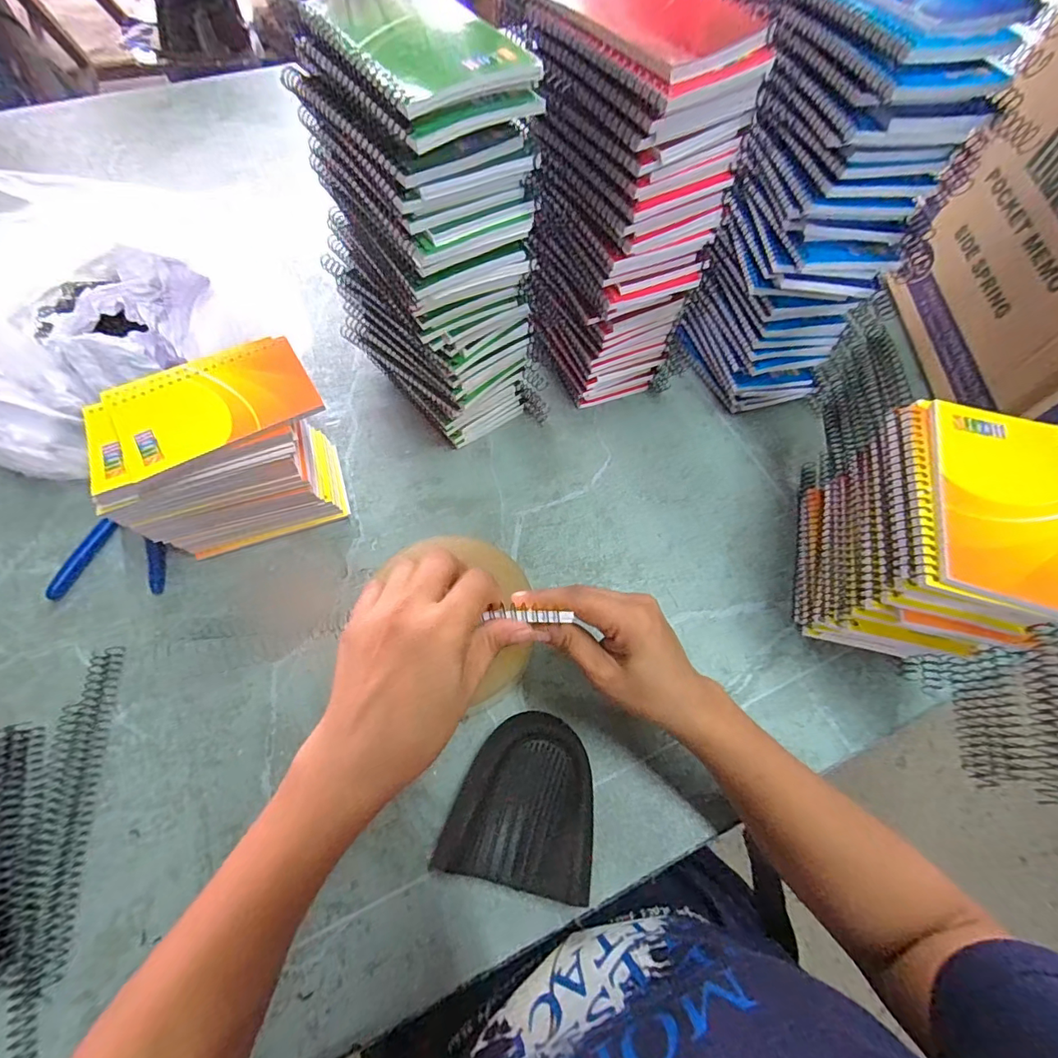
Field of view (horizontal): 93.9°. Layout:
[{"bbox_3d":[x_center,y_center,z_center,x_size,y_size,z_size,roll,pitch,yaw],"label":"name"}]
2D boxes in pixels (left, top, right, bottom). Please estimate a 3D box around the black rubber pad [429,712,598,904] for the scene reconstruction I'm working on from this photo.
[{"bbox_3d":[0.001,0.186,0.343,0.100,0.028,0.105,14,64,4],"label":"black rubber pad"}]

